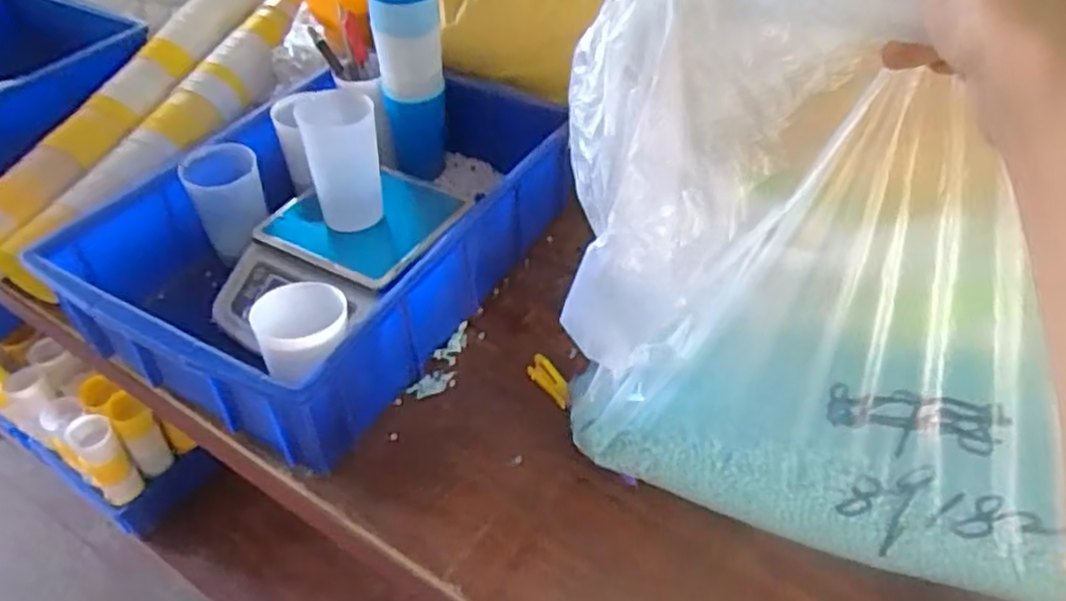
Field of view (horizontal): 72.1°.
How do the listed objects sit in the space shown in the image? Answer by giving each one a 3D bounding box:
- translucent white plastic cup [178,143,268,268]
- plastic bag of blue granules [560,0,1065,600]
[{"bbox_3d":[-0.280,-0.095,0.672,0.062,0.080,0.079,-20,49,-19],"label":"translucent white plastic cup"},{"bbox_3d":[0.157,-0.006,0.381,0.305,0.331,0.099,22,49,19],"label":"plastic bag of blue granules"}]

